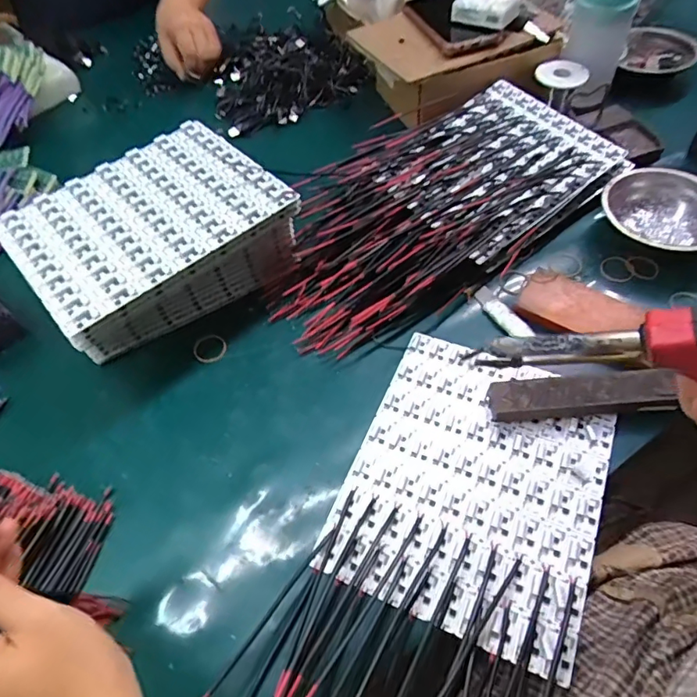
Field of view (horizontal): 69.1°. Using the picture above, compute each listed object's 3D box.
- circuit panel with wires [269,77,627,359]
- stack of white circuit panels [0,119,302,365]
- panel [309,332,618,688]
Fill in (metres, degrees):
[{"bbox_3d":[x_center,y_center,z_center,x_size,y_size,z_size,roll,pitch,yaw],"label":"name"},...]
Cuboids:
[{"bbox_3d":[0.095,-0.171,0.595,0.441,0.070,0.213,-32,58,-17],"label":"circuit panel with wires"},{"bbox_3d":[-0.200,-0.106,0.542,0.240,0.114,0.189,-37,59,-20],"label":"stack of white circuit panels"},{"bbox_3d":[0.107,0.107,0.427,0.196,0.009,0.238,18,58,17],"label":"panel"}]

